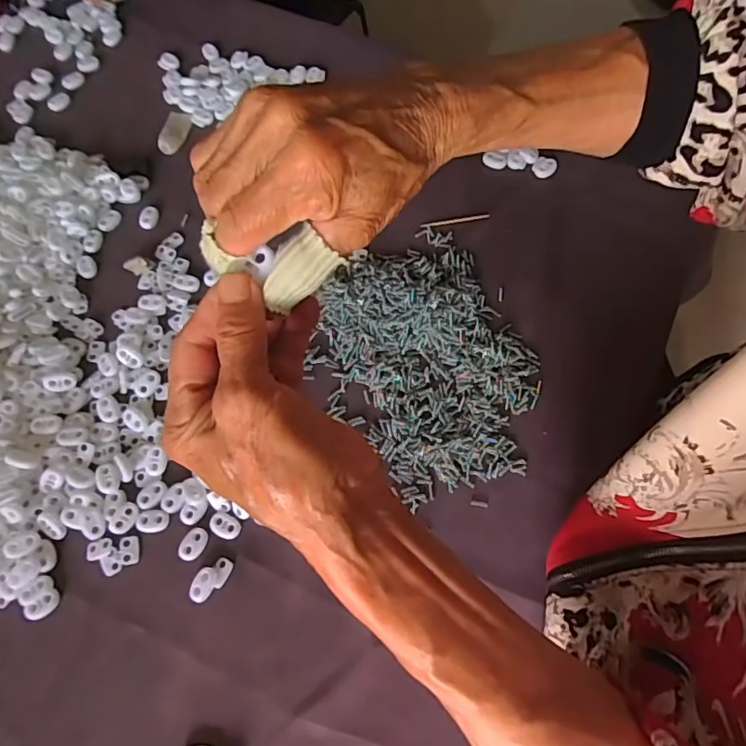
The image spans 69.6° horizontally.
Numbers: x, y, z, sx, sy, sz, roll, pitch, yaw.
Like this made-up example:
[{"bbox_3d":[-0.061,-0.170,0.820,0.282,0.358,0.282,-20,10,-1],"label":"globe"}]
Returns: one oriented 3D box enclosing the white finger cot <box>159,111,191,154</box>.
[{"bbox_3d":[-0.198,-0.240,0.534,0.026,0.007,0.057,4,66,2],"label":"white finger cot"}]

